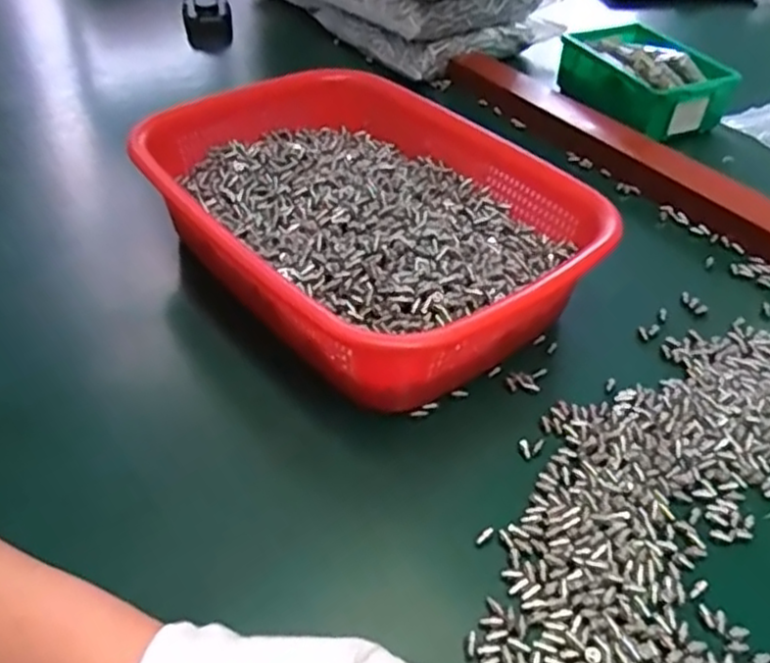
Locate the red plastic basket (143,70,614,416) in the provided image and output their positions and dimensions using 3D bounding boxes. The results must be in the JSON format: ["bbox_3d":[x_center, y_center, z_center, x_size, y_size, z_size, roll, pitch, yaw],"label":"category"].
[{"bbox_3d":[-0.007,-0.076,0.458,0.227,0.070,0.284,-28,51,-30],"label":"red plastic basket"}]

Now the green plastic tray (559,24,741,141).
[{"bbox_3d":[0.241,-0.241,0.661,0.110,0.050,0.149,-16,45,-20],"label":"green plastic tray"}]

